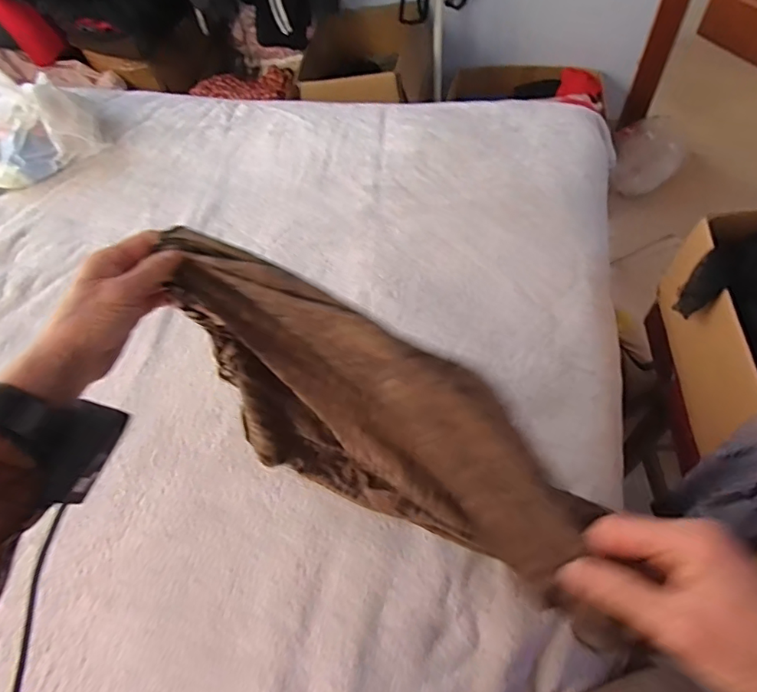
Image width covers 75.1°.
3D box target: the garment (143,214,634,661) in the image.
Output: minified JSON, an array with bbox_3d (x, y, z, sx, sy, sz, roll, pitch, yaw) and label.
[{"bbox_3d":[-0.017,0.085,0.452,0.346,0.292,0.095,26,66,17],"label":"garment"}]

